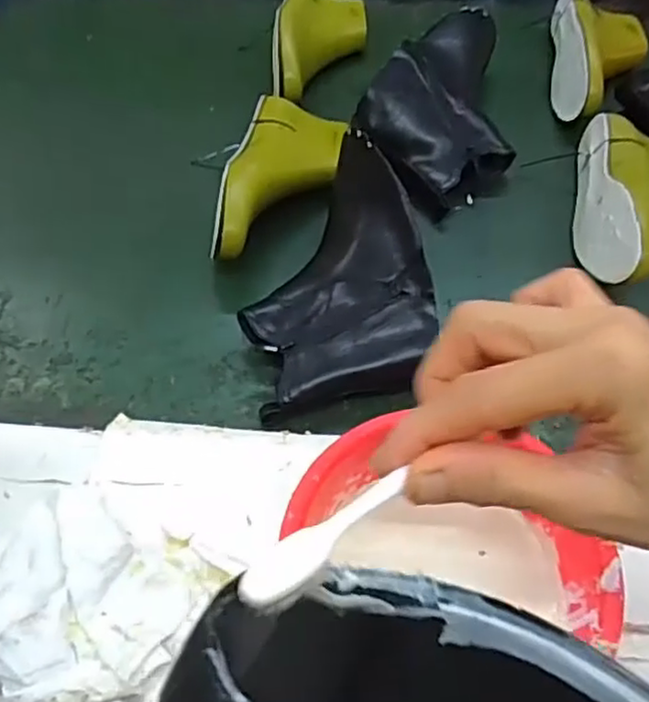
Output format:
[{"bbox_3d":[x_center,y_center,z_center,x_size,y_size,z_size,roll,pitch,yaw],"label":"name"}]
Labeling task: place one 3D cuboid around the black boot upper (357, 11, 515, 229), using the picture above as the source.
[{"bbox_3d":[0.120,-0.275,0.739,0.160,0.084,0.276,3,55,3],"label":"black boot upper"}]

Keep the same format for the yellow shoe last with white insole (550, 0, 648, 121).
[{"bbox_3d":[0.333,-0.355,0.802,0.107,0.065,0.219,8,55,7],"label":"yellow shoe last with white insole"}]

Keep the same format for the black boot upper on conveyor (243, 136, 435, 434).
[{"bbox_3d":[0.007,-0.070,0.589,0.158,0.104,0.239,-5,55,-3],"label":"black boot upper on conveyor"}]

